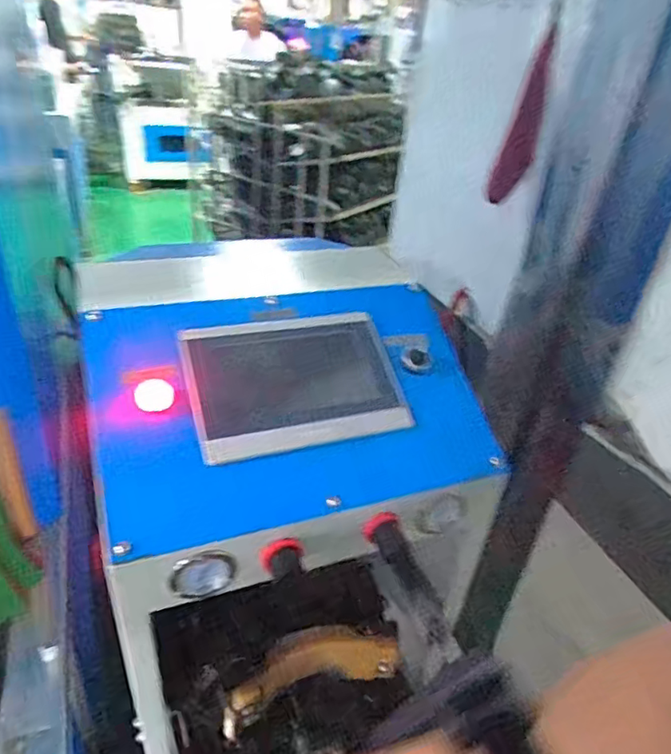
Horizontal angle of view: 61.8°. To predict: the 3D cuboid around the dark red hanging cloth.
[{"bbox_3d":[0.385,-0.505,1.131,0.011,0.334,0.083,-10,43,-25],"label":"dark red hanging cloth"}]

